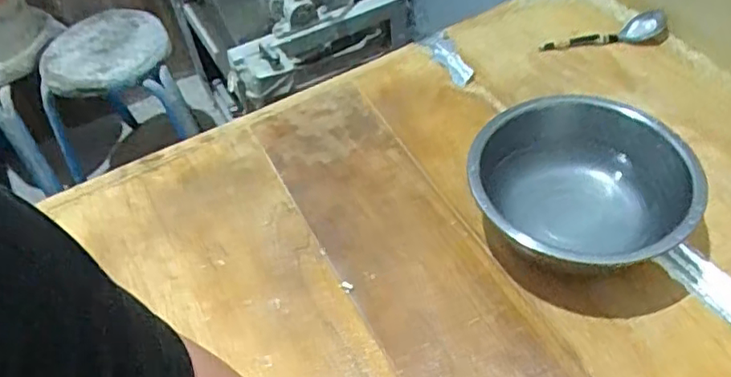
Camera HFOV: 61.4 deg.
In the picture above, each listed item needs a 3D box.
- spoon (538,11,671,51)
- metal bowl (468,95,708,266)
[{"bbox_3d":[0.309,-0.200,0.806,0.163,0.037,0.026,-11,49,-6],"label":"spoon"},{"bbox_3d":[0.205,0.010,0.597,0.205,0.115,0.174,13,54,15],"label":"metal bowl"}]

